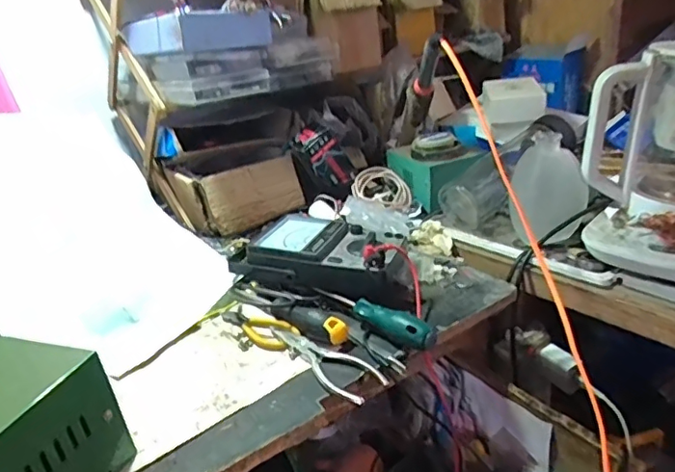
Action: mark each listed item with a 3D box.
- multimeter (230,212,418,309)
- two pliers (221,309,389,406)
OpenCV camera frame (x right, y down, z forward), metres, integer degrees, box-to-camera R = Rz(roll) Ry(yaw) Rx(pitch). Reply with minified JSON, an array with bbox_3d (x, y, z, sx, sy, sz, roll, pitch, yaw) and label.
[{"bbox_3d":[-0.004,0.025,0.661,0.199,0.066,0.133,5,26,22],"label":"multimeter"},{"bbox_3d":[-0.041,0.110,0.559,0.047,0.009,0.207,-25,30,-37],"label":"two pliers"}]

